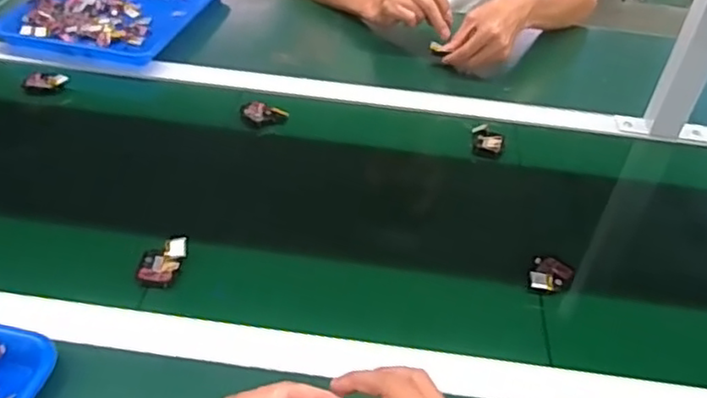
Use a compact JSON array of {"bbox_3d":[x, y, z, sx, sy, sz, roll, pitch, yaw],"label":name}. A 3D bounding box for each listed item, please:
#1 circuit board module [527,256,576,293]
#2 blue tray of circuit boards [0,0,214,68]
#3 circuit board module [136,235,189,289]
[{"bbox_3d":[0.200,0.077,0.650,0.042,0.012,0.050,20,43,17],"label":"circuit board module"},{"bbox_3d":[-0.366,-0.316,1.029,0.237,0.032,0.345,10,41,7],"label":"blue tray of circuit boards"},{"bbox_3d":[-0.187,0.060,0.625,0.038,0.014,0.060,23,55,-3],"label":"circuit board module"}]

